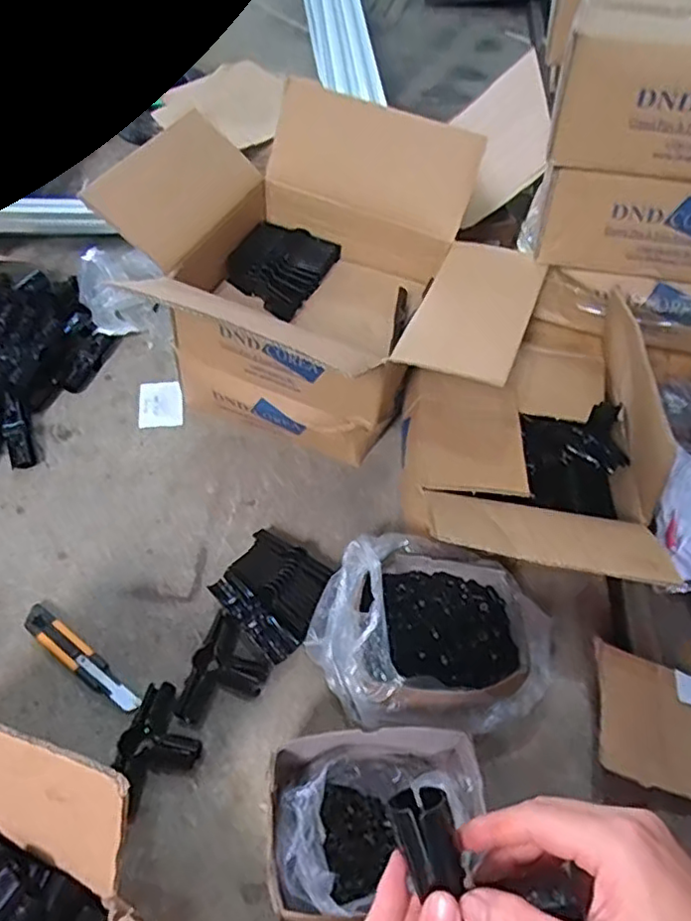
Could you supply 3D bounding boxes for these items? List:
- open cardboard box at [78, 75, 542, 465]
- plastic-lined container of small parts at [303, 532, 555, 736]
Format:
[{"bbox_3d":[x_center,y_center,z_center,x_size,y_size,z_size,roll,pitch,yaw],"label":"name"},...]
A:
[{"bbox_3d":[-0.022,-0.232,0.919,0.523,0.408,0.334,22,53,12],"label":"open cardboard box"},{"bbox_3d":[0.101,0.202,0.750,0.275,0.127,0.216,1,51,-5],"label":"plastic-lined container of small parts"}]

